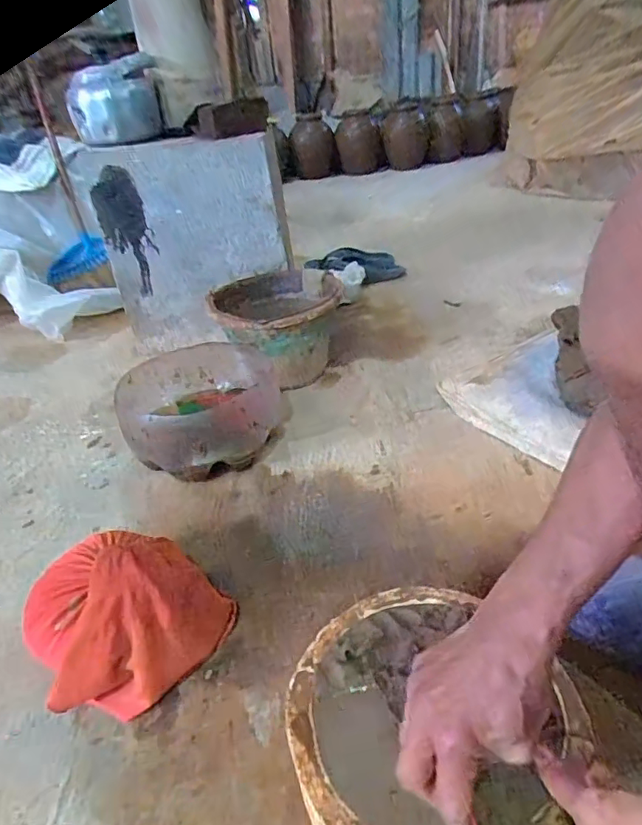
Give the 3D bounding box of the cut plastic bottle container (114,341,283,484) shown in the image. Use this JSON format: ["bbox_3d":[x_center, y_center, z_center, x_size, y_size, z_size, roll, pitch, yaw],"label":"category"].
[{"bbox_3d":[-0.187,-0.004,0.866,0.267,0.121,0.242,-12,33,-10],"label":"cut plastic bottle container"}]

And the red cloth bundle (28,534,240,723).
[{"bbox_3d":[-0.209,0.196,0.567,0.185,0.109,0.202,-26,37,-28],"label":"red cloth bundle"}]

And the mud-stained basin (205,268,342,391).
[{"bbox_3d":[-0.083,-0.158,1.041,0.245,0.156,0.247,-4,32,3],"label":"mud-stained basin"}]

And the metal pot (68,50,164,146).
[{"bbox_3d":[-0.420,-0.635,1.087,0.173,0.138,0.162,-16,34,-16],"label":"metal pot"}]

